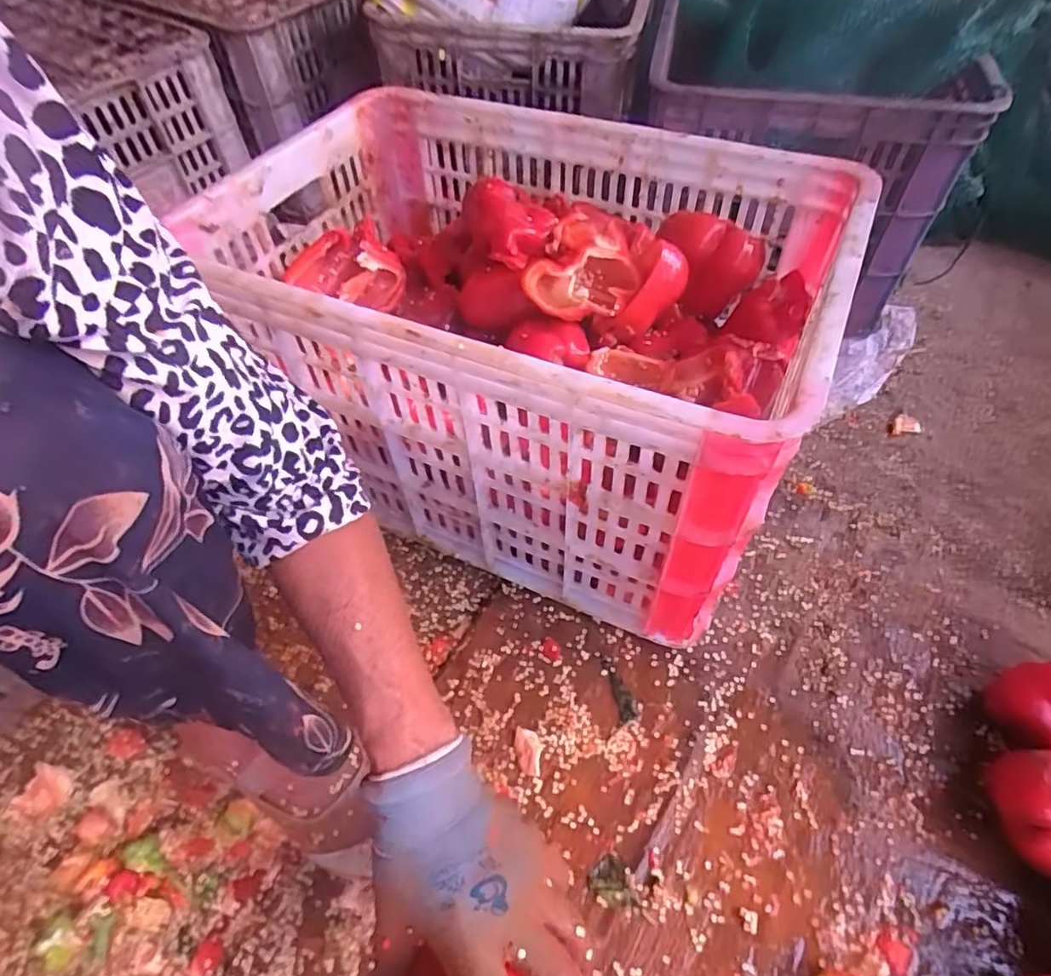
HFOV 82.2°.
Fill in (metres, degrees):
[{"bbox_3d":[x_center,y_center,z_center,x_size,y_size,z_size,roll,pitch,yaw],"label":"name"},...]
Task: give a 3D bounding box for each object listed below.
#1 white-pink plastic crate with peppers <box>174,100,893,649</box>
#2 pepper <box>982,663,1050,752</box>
[{"bbox_3d":[0.012,-0.129,0.582,0.455,0.302,0.354,18,57,14],"label":"white-pink plastic crate with peppers"},{"bbox_3d":[0.428,0.183,0.499,0.079,0.062,0.067,-12,55,-7],"label":"pepper"}]

